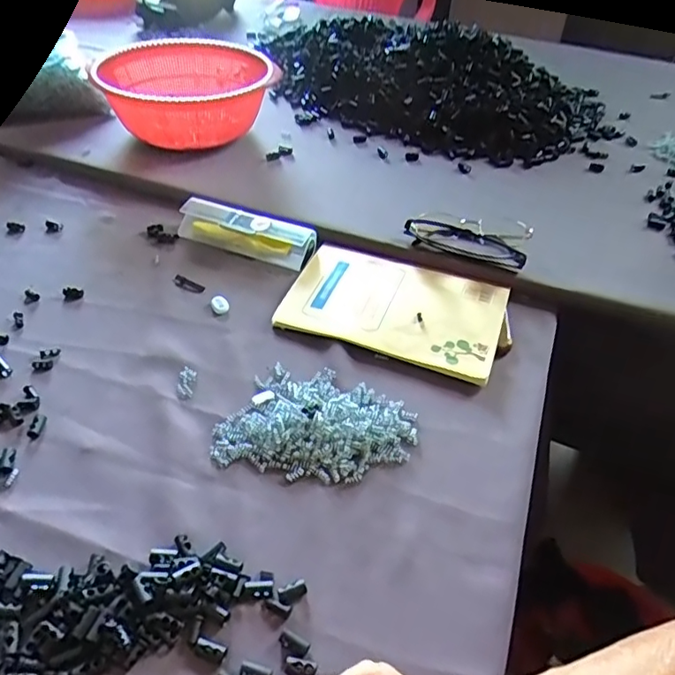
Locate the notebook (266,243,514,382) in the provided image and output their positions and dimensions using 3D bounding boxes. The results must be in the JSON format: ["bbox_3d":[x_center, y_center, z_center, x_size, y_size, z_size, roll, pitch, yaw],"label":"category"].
[{"bbox_3d":[0.056,-0.035,0.556,0.208,0.019,0.137,17,46,14],"label":"notebook"}]

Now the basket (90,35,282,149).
[{"bbox_3d":[-0.211,-0.329,0.777,0.213,0.097,0.196,1,44,-1],"label":"basket"}]

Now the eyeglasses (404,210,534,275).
[{"bbox_3d":[0.140,-0.109,0.610,0.126,0.034,0.058,16,45,13],"label":"eyeglasses"}]

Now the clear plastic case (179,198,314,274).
[{"bbox_3d":[-0.101,-0.121,0.625,0.153,0.031,0.045,20,46,17],"label":"clear plastic case"}]

